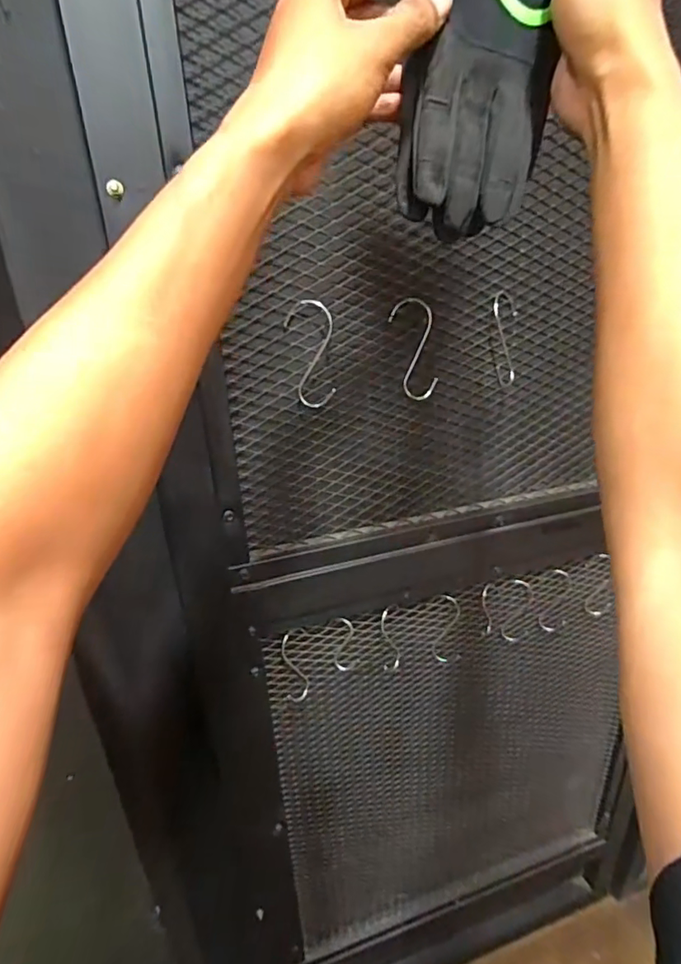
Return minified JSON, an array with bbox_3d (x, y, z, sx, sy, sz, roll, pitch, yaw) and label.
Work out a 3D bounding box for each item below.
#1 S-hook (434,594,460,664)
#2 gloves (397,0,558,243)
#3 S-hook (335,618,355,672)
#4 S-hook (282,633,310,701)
[{"bbox_3d":[0.171,0.237,0.827,0.036,0.135,0.012,-6,22,-11],"label":"S-hook"},{"bbox_3d":[0.086,-0.295,0.290,0.100,0.276,0.026,-1,20,-15],"label":"gloves"},{"bbox_3d":[0.006,0.243,0.765,0.031,0.102,0.013,-2,22,0],"label":"S-hook"},{"bbox_3d":[-0.065,0.273,0.750,0.037,0.125,0.004,-8,23,-16],"label":"S-hook"}]

